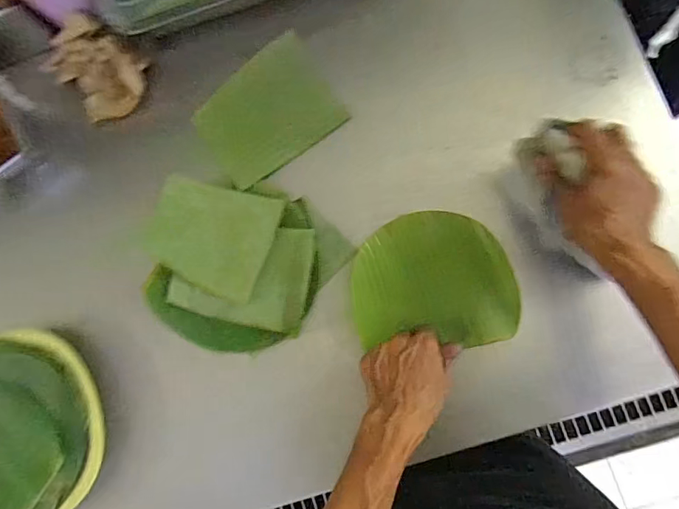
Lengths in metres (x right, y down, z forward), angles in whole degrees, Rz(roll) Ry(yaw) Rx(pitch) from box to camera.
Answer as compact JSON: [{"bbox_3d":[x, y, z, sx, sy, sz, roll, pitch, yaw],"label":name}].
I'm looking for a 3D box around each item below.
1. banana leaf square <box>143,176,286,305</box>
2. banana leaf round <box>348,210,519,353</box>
[{"bbox_3d":[-0.154,-0.026,0.573,0.145,0.011,0.126,22,88,9],"label":"banana leaf square"},{"bbox_3d":[0.107,0.028,0.555,0.183,0.006,0.149,-3,89,9],"label":"banana leaf round"}]

